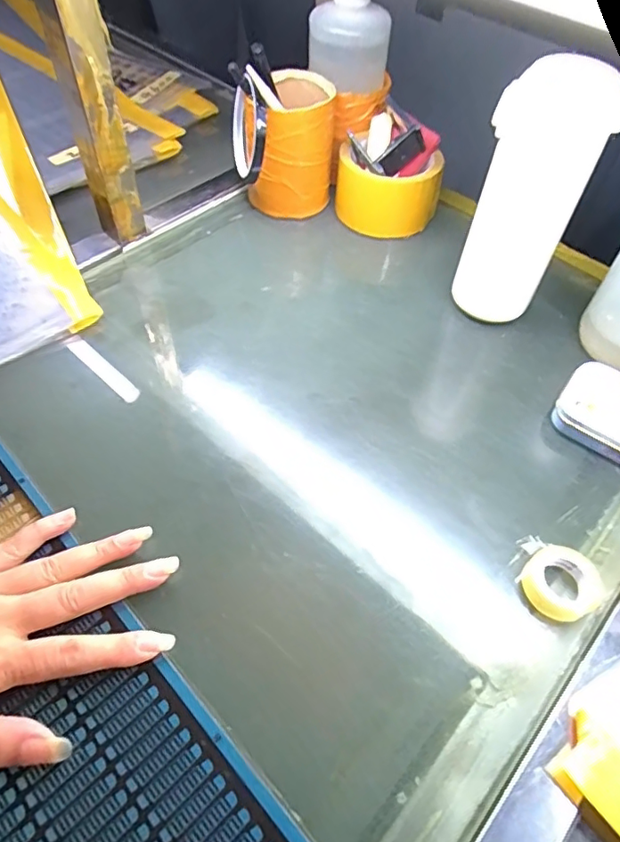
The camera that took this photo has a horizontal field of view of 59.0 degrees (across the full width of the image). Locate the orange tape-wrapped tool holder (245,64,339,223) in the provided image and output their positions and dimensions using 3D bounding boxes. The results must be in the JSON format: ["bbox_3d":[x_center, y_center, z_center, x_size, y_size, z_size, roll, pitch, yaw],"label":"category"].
[{"bbox_3d":[-0.018,-0.257,0.513,0.083,0.102,0.085,2,54,-1],"label":"orange tape-wrapped tool holder"}]

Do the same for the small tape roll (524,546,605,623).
[{"bbox_3d":[0.149,0.096,0.323,0.042,0.012,0.040,1,54,-1],"label":"small tape roll"}]

